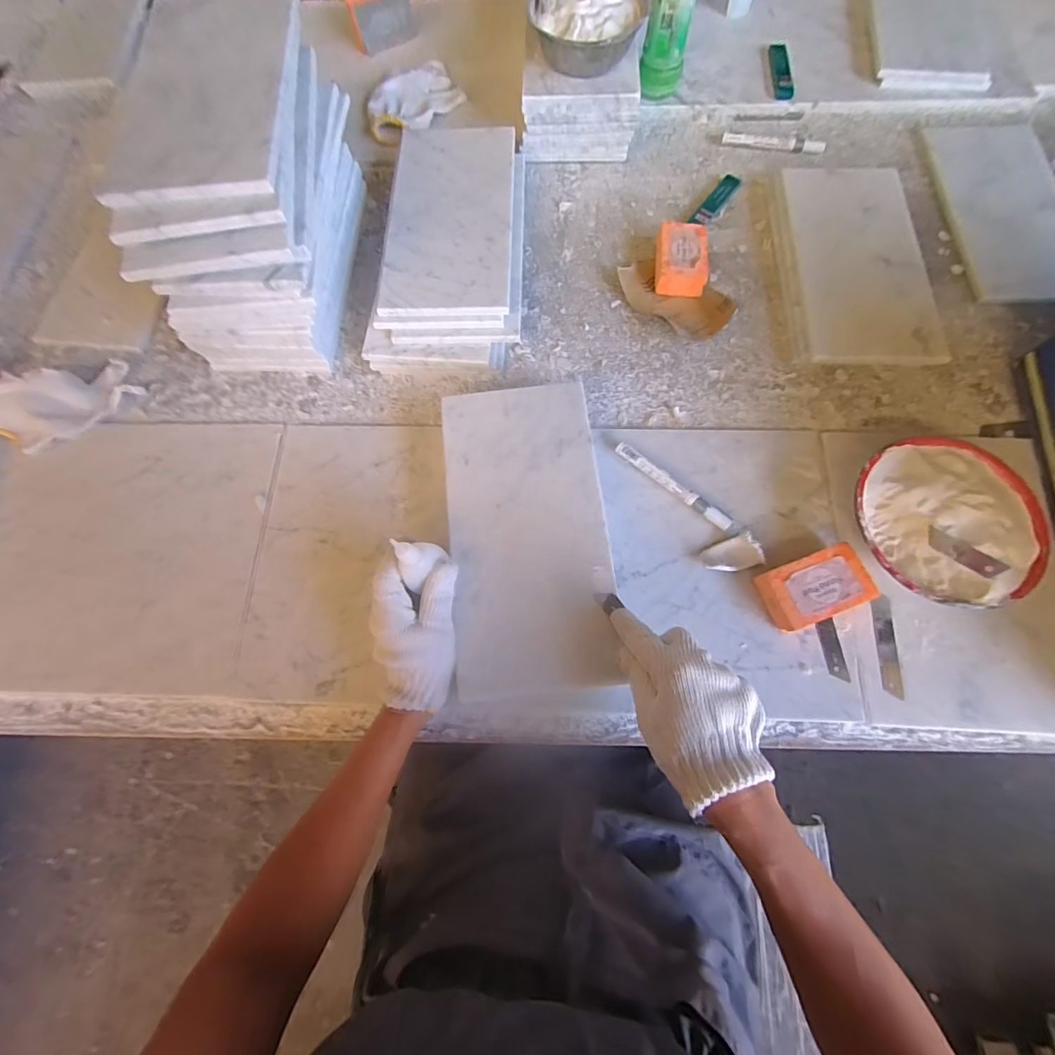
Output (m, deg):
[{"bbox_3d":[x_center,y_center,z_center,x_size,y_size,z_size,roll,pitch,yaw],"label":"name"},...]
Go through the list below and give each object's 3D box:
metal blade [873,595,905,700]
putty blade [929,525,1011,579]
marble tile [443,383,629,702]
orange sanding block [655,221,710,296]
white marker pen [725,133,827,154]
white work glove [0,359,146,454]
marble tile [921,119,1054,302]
[{"bbox_3d":[0.356,0.116,0.451,0.020,0.004,0.096,4,71,4],"label":"metal blade"},{"bbox_3d":[0.385,0.024,0.402,0.011,0.073,0.020,-4,114,1],"label":"putty blade"},{"bbox_3d":[-0.001,-0.002,0.437,0.146,0.014,0.298,-6,73,1],"label":"marble tile"},{"bbox_3d":[0.197,-0.344,0.587,0.063,0.033,0.101,4,71,4],"label":"orange sanding block"},{"bbox_3d":[0.354,-0.554,0.656,0.139,0.013,0.013,12,72,7],"label":"white marker pen"},{"bbox_3d":[-0.559,-0.151,0.545,0.162,0.038,0.088,-24,71,-6],"label":"white work glove"},{"bbox_3d":[0.645,-0.443,0.610,0.159,0.013,0.339,2,71,3],"label":"marble tile"}]

